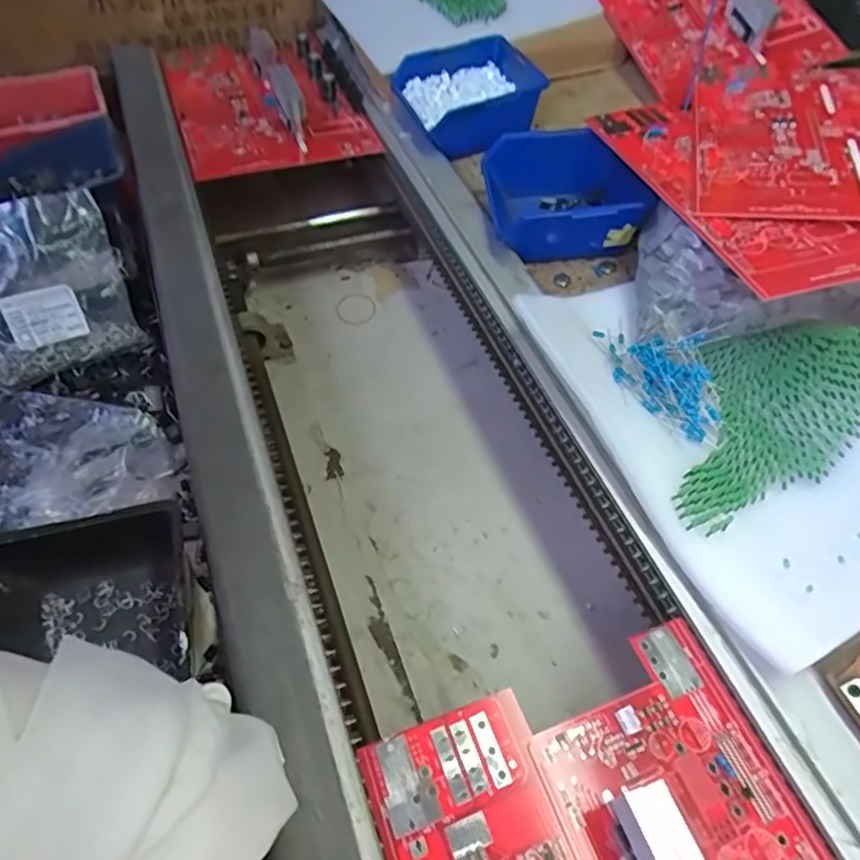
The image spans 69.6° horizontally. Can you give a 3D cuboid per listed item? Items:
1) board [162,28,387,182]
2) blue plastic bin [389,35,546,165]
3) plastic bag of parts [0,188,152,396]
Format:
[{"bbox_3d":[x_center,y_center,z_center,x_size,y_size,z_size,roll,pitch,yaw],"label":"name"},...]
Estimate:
[{"bbox_3d":[-0.182,-0.370,0.681,0.194,0.059,0.239,-15,54,-16],"label":"board"},{"bbox_3d":[0.039,-0.348,0.641,0.125,0.056,0.124,-19,56,-19],"label":"blue plastic bin"},{"bbox_3d":[-0.303,-0.110,0.482,0.123,0.127,0.034,-20,23,-9],"label":"plastic bag of parts"}]

